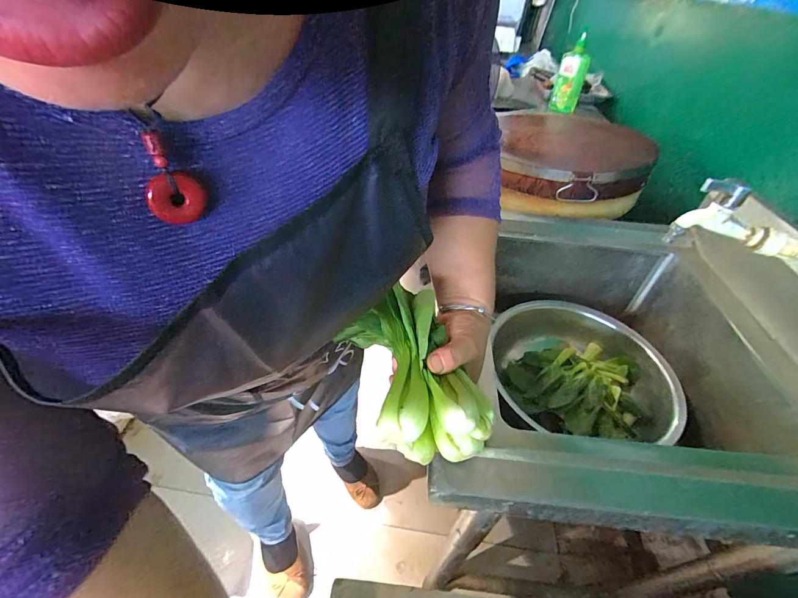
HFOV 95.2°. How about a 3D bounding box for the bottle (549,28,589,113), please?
[{"bbox_3d":[0.627,-0.813,1.327,0.094,0.236,0.093,18,44,12],"label":"bottle"}]

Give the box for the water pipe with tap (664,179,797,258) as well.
[{"bbox_3d":[0.580,-0.073,0.489,0.374,0.100,0.067,19,44,13],"label":"water pipe with tap"}]

